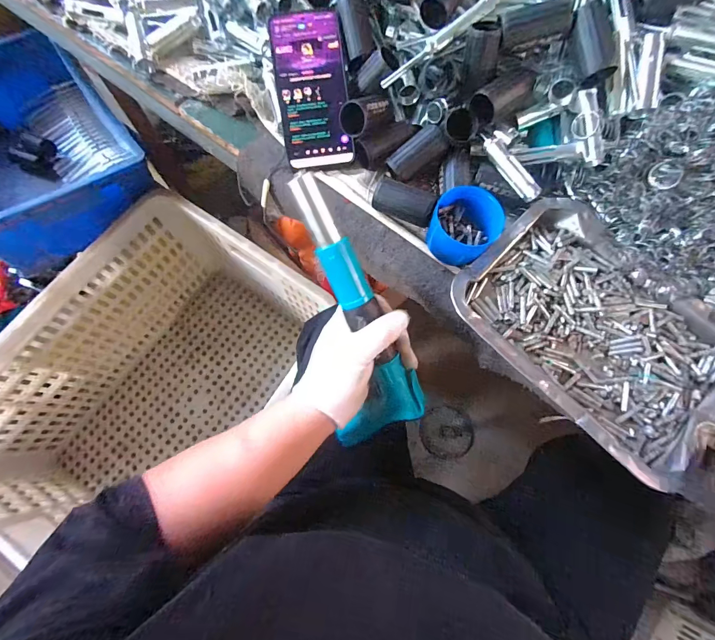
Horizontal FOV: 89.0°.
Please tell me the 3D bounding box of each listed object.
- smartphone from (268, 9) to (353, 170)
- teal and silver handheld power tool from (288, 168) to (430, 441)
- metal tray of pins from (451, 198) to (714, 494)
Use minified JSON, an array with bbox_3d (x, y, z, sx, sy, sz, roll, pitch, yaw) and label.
[{"bbox_3d":[-0.049,-0.249,0.396,0.073,0.009,0.155,-7,97,-4],"label":"smartphone"},{"bbox_3d":[-0.004,0.003,0.333,0.084,0.036,0.262,-20,113,-7],"label":"teal and silver handheld power tool"},{"bbox_3d":[0.228,0.010,0.348,0.185,0.034,0.246,-43,79,-12],"label":"metal tray of pins"}]

